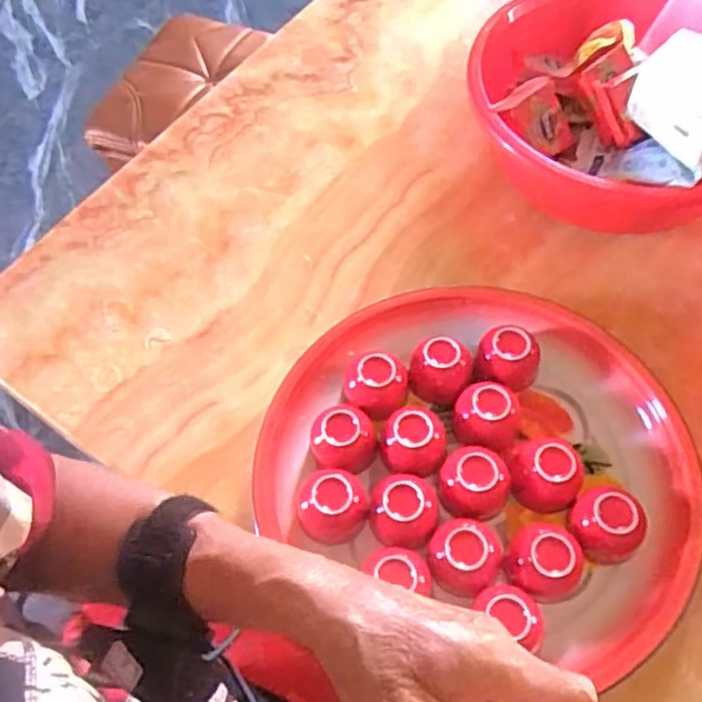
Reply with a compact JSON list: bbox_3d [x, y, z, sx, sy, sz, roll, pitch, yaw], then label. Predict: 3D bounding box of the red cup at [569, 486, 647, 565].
[{"bbox_3d":[0.188,0.129,0.525,0.046,0.044,0.048,-1,60,3],"label":"red cup"}]

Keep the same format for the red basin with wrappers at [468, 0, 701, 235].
[{"bbox_3d":[0.258,-0.237,0.685,0.272,0.124,0.260,10,62,9],"label":"red basin with wrappers"}]

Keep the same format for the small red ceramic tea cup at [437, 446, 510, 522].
[{"bbox_3d":[0.094,0.099,0.538,0.052,0.036,0.049,19,63,14],"label":"small red ceramic tea cup"}]

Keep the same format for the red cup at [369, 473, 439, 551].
[{"bbox_3d":[0.040,0.117,0.533,0.051,0.038,0.053,6,61,7],"label":"red cup"}]

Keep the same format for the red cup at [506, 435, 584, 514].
[{"bbox_3d":[0.150,0.091,0.547,0.053,0.046,0.058,-1,60,3],"label":"red cup"}]

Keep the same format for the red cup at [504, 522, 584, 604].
[{"bbox_3d":[0.141,0.154,0.513,0.055,0.042,0.052,-1,60,3],"label":"red cup"}]

